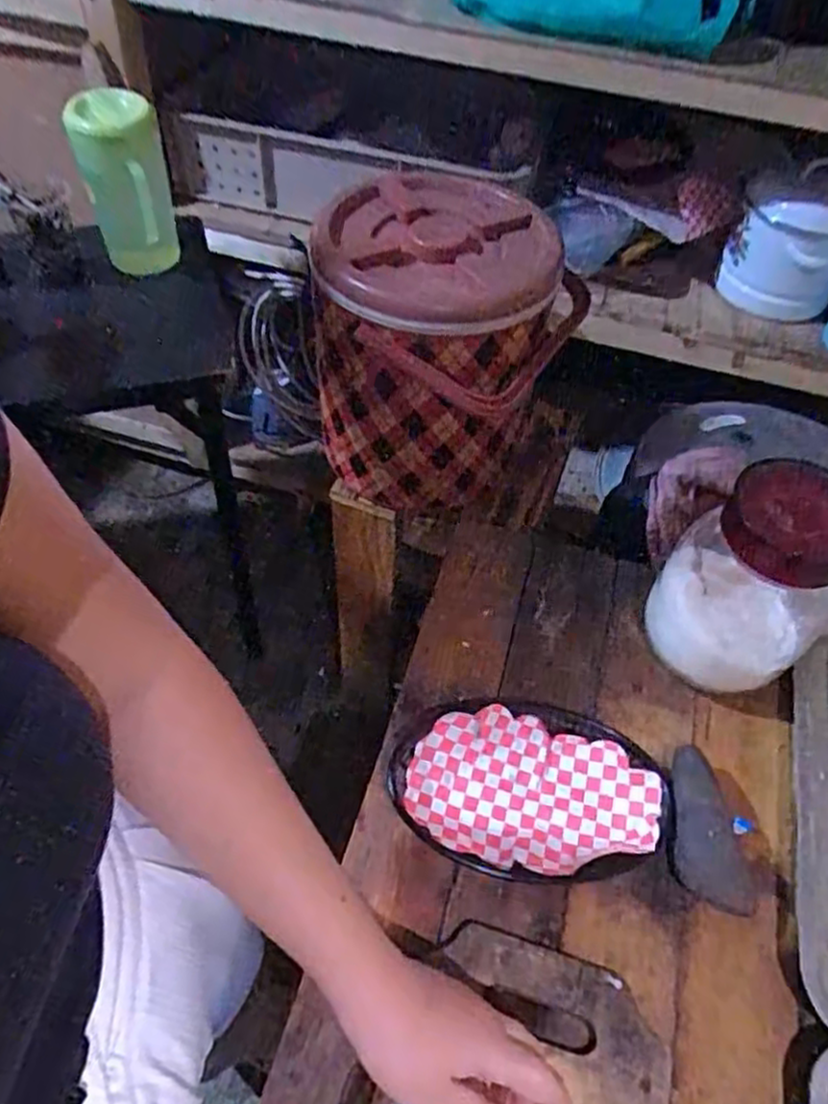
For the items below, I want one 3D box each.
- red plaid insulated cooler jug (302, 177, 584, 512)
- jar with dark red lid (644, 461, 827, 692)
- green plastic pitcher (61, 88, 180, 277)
[{"bbox_3d":[0.033,-0.246,0.881,0.257,0.313,0.271,2,53,-3],"label":"red plaid insulated cooler jug"},{"bbox_3d":[0.271,0.025,0.591,0.119,0.174,0.109,2,53,-3],"label":"jar with dark red lid"},{"bbox_3d":[-0.358,-0.448,0.912,0.099,0.210,0.097,-13,55,-13],"label":"green plastic pitcher"}]

